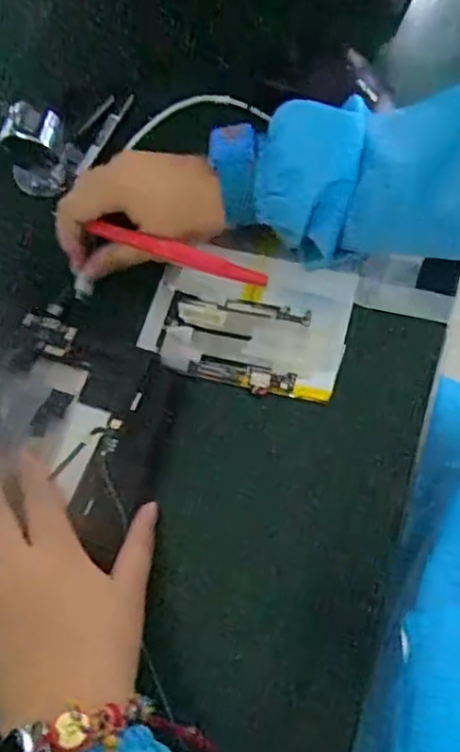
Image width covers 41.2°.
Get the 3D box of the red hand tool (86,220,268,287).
[{"bbox_3d":[-0.032,-0.075,0.374,0.115,0.012,0.011,20,69,15],"label":"red hand tool"}]

